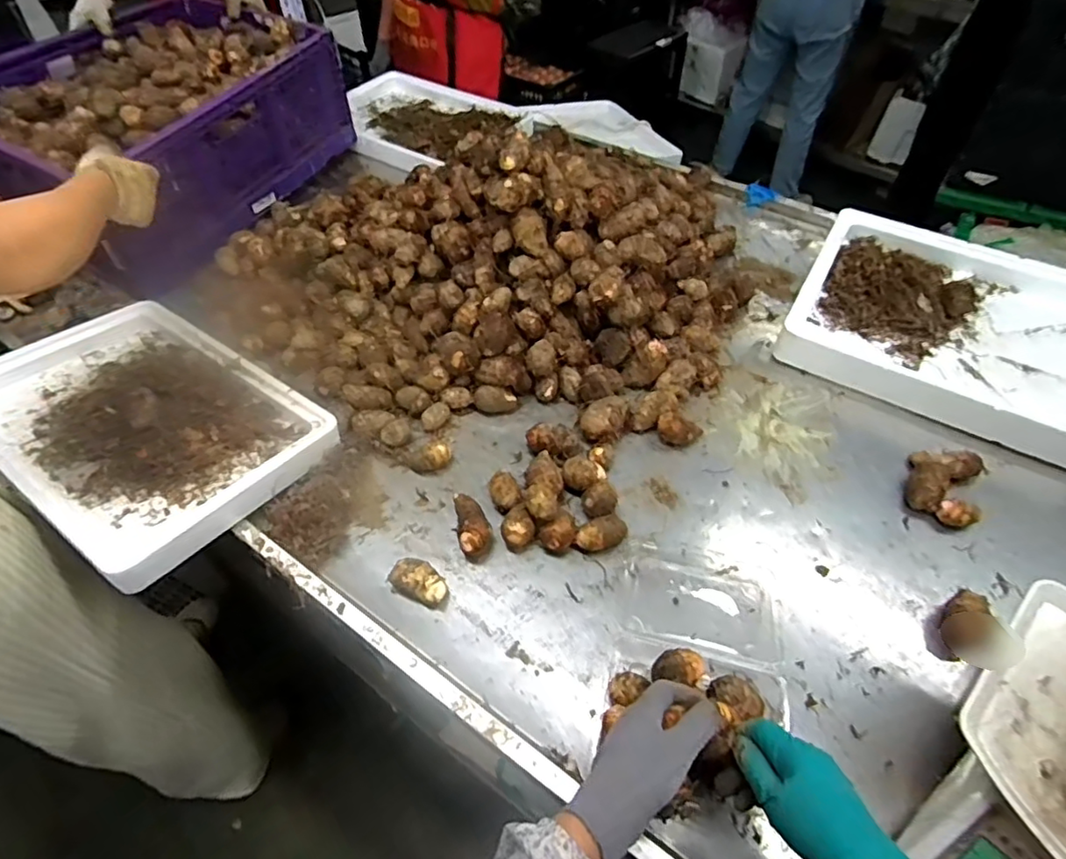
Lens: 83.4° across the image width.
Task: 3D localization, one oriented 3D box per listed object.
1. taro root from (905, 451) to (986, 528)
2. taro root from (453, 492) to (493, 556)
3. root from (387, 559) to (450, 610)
[{"bbox_3d":[0.540,0.072,0.786,0.083,0.038,0.112,22,54,17],"label":"taro root"},{"bbox_3d":[-0.073,0.114,0.717,0.042,0.035,0.079,-17,53,-14],"label":"taro root"},{"bbox_3d":[-0.131,0.174,0.691,0.068,0.025,0.041,20,54,15],"label":"root"}]

